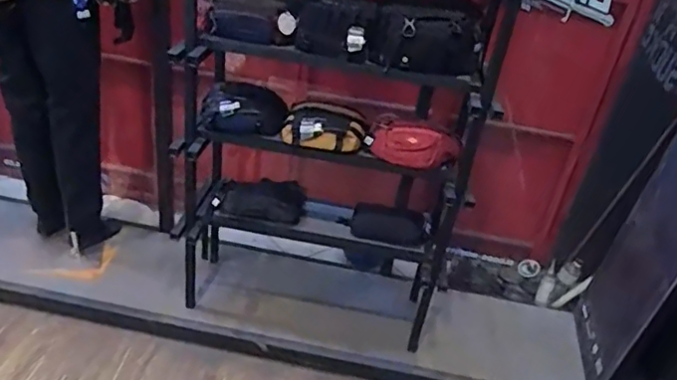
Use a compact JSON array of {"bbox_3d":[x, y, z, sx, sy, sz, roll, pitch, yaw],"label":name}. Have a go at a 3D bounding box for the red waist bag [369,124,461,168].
[{"bbox_3d":[0.232,-0.129,1.704,0.258,0.116,0.095,15,31,11],"label":"red waist bag"}]

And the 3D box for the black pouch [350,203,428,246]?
[{"bbox_3d":[0.169,0.118,1.897,0.255,0.114,0.095,10,31,3],"label":"black pouch"}]

